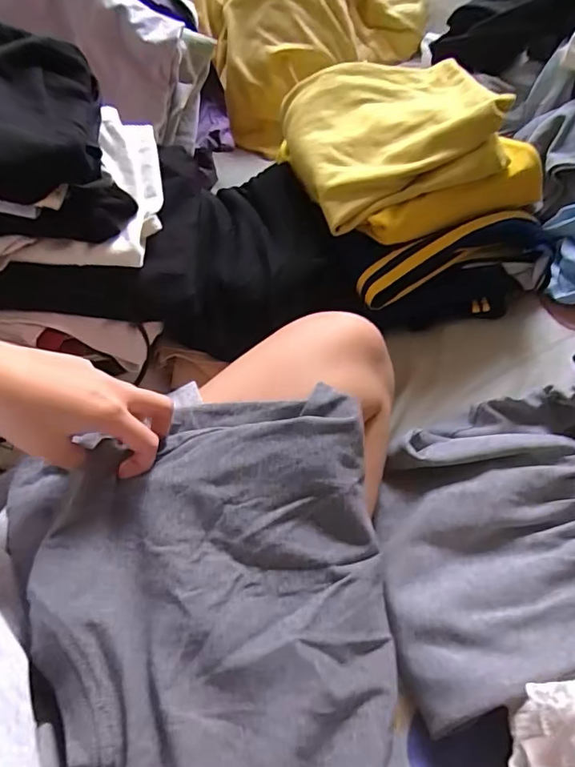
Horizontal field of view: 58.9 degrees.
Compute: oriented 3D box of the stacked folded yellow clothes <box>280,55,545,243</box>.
[{"bbox_3d":[0.115,-0.258,0.530,0.217,0.088,0.220,-1,59,2],"label":"stacked folded yellow clothes"}]

